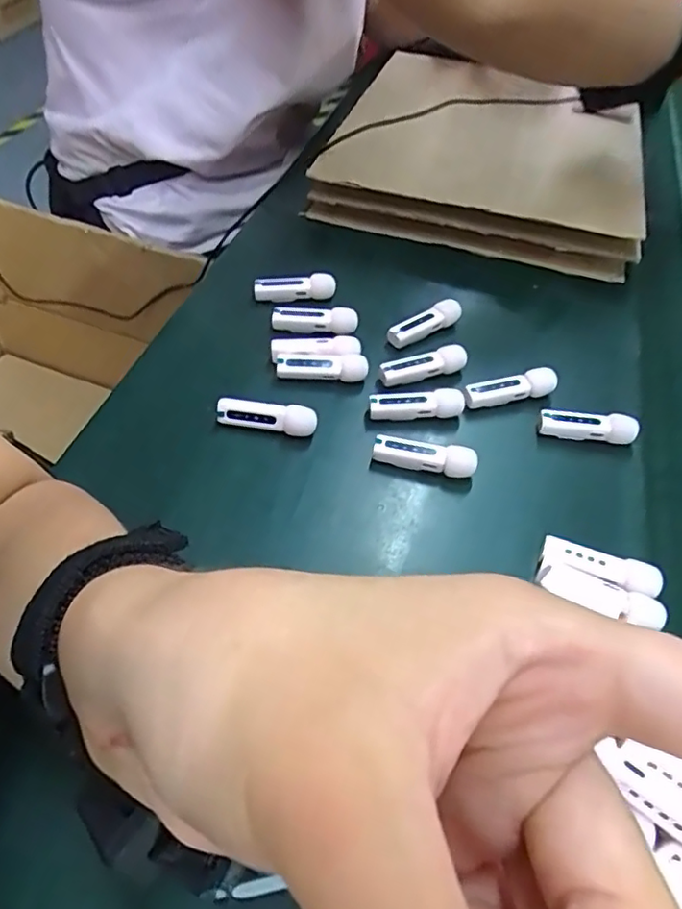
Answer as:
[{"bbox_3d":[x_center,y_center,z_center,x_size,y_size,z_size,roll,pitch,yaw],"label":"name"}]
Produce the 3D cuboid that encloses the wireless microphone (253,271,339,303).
[{"bbox_3d":[-0.037,-0.132,0.472,0.064,0.018,0.017,-3,52,-10],"label":"wireless microphone"}]

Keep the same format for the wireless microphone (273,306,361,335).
[{"bbox_3d":[-0.020,-0.102,0.447,0.064,0.016,0.023,14,51,3],"label":"wireless microphone"}]

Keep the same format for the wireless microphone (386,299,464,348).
[{"bbox_3d":[0.064,-0.101,0.452,0.059,0.017,0.015,-23,58,-24],"label":"wireless microphone"}]

